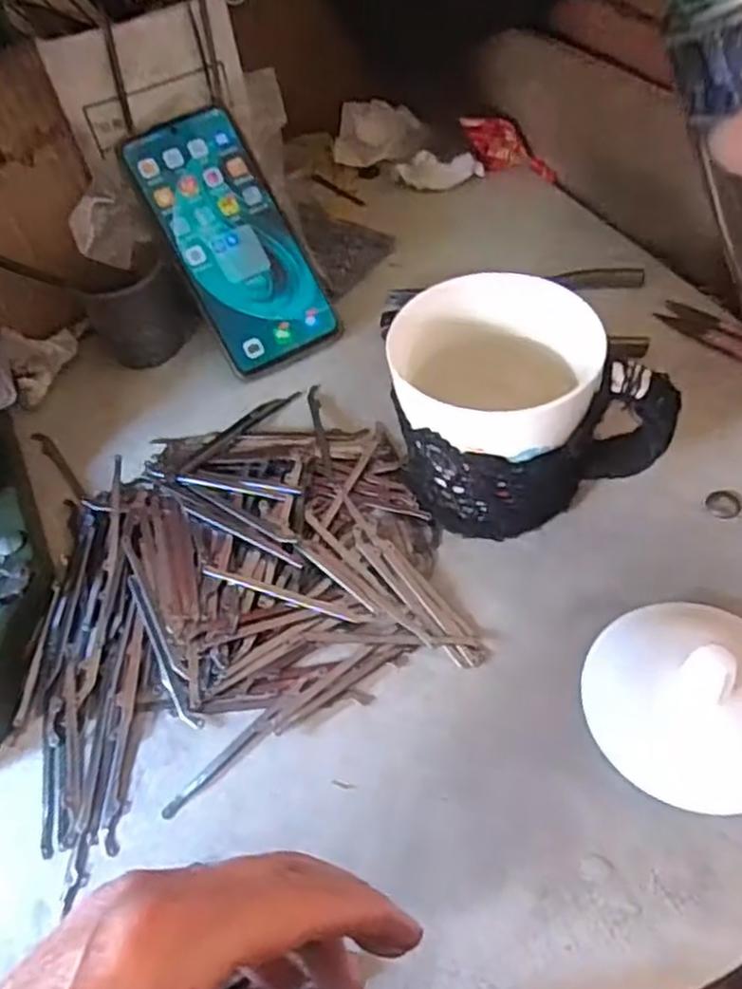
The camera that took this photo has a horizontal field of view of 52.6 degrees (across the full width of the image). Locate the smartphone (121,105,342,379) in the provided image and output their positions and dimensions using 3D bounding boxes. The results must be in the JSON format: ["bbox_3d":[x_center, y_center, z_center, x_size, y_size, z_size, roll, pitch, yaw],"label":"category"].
[{"bbox_3d":[-0.084,-0.157,0.468,0.077,0.011,0.160,-27,91,-15],"label":"smartphone"}]

